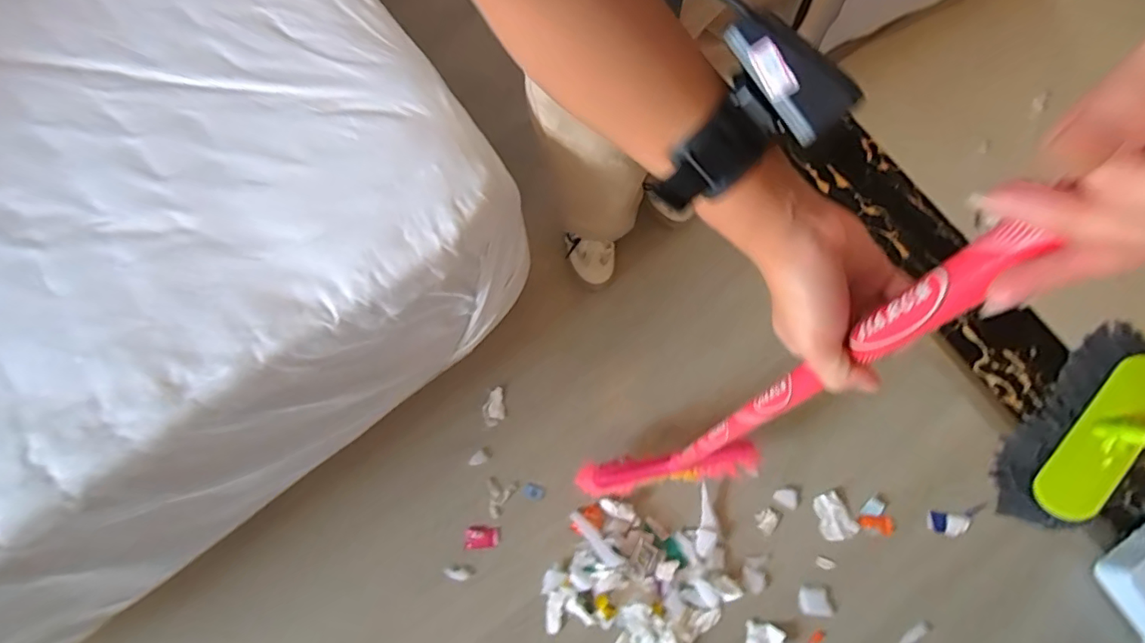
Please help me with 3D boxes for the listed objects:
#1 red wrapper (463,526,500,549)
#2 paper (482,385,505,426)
[{"bbox_3d":[-0.172,0.408,1.030,0.064,0.006,0.039,-2,77,0],"label":"red wrapper"},{"bbox_3d":[-0.157,0.169,1.082,0.041,0.008,0.075,-6,77,-1],"label":"paper"}]

